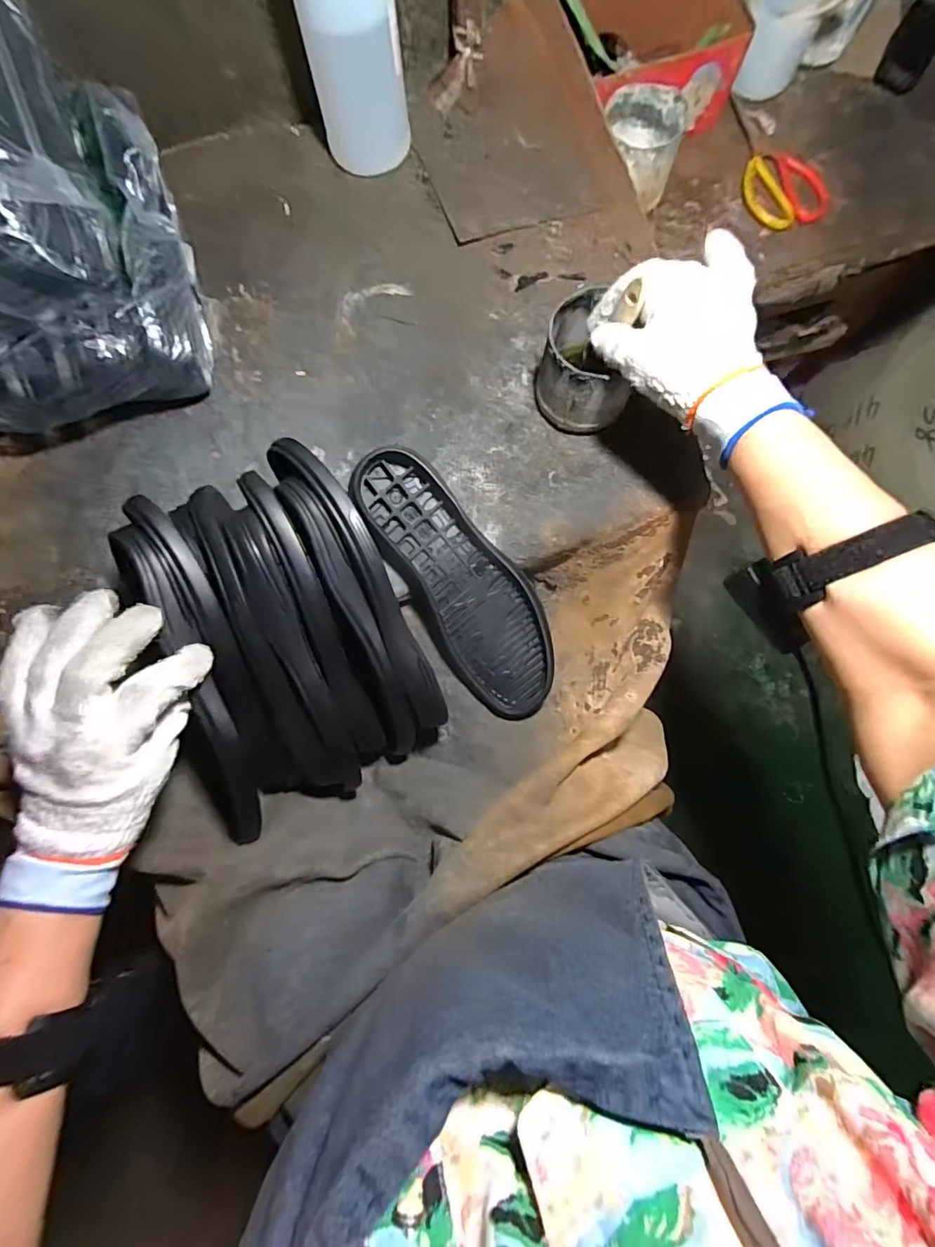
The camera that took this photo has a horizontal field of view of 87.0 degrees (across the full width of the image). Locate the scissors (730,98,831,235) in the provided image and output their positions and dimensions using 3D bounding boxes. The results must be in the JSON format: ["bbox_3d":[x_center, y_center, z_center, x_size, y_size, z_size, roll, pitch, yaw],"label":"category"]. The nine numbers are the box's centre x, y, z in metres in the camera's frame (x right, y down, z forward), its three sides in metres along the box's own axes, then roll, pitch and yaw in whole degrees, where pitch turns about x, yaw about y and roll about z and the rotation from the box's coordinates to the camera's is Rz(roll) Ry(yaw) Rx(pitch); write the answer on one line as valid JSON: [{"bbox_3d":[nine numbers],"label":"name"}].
[{"bbox_3d":[0.368,-0.554,0.593,0.091,0.013,0.178,-12,78,-2],"label":"scissors"}]

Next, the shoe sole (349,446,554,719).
[{"bbox_3d":[-0.004,-0.036,0.457,0.094,0.031,0.268,-34,99,-6],"label":"shoe sole"}]

